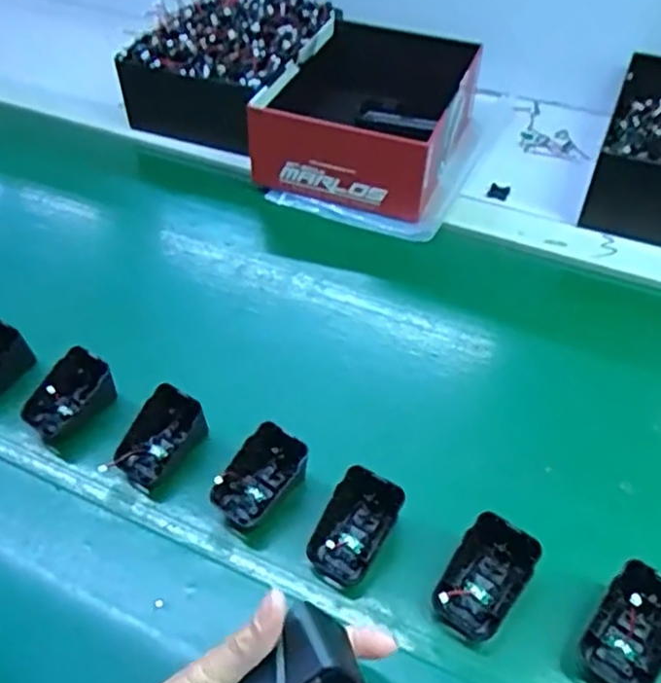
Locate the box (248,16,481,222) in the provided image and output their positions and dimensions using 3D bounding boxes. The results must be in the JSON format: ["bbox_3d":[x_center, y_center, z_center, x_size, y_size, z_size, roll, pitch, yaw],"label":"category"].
[{"bbox_3d":[0.044,-0.246,0.742,0.187,0.093,0.237,15,49,15],"label":"box"}]

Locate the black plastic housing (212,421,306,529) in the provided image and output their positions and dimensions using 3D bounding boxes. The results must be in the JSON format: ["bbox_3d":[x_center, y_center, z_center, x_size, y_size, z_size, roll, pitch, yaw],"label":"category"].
[{"bbox_3d":[-0.049,0.094,0.473,0.037,0.034,0.064,33,56,27],"label":"black plastic housing"}]

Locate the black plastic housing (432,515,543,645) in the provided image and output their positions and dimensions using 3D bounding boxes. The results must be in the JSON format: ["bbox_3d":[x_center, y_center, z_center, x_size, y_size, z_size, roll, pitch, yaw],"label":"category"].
[{"bbox_3d":[0.094,0.146,0.420,0.042,0.044,0.060,33,56,28],"label":"black plastic housing"}]

